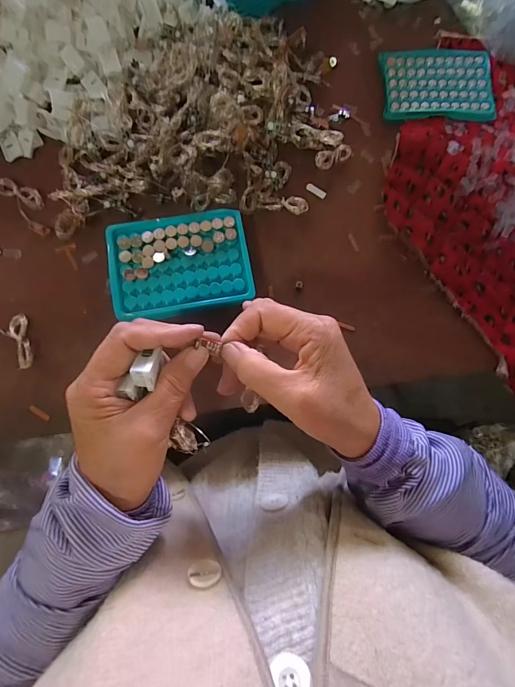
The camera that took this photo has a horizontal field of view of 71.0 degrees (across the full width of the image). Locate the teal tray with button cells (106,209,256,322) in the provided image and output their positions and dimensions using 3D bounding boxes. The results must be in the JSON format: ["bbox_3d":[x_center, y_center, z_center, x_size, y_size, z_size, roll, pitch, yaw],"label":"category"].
[{"bbox_3d":[-0.076,-0.076,0.364,0.133,0.033,0.096,-10,82,-4],"label":"teal tray with button cells"}]

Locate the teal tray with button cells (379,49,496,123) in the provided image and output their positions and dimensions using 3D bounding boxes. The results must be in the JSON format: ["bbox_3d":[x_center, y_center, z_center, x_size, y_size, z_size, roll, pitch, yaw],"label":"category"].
[{"bbox_3d":[0.210,-0.304,0.423,0.125,0.010,0.099,0,81,-2],"label":"teal tray with button cells"}]

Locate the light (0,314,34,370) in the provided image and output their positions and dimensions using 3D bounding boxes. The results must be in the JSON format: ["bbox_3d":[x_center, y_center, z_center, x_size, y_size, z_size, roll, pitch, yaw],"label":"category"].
[{"bbox_3d":[-0.248,-0.012,0.356,0.078,0.014,0.042,37,82,4],"label":"light"}]

